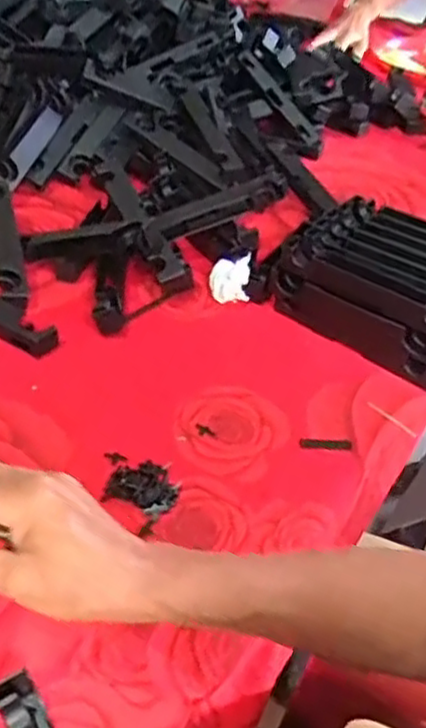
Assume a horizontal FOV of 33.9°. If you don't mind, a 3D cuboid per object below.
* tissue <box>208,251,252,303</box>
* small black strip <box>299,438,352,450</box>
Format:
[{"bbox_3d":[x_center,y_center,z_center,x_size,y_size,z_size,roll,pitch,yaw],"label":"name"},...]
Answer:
[{"bbox_3d":[0.019,-0.092,0.776,0.044,0.053,0.033,5,39,1],"label":"tissue"},{"bbox_3d":[0.100,0.071,0.622,0.046,0.004,0.009,4,39,0],"label":"small black strip"}]

